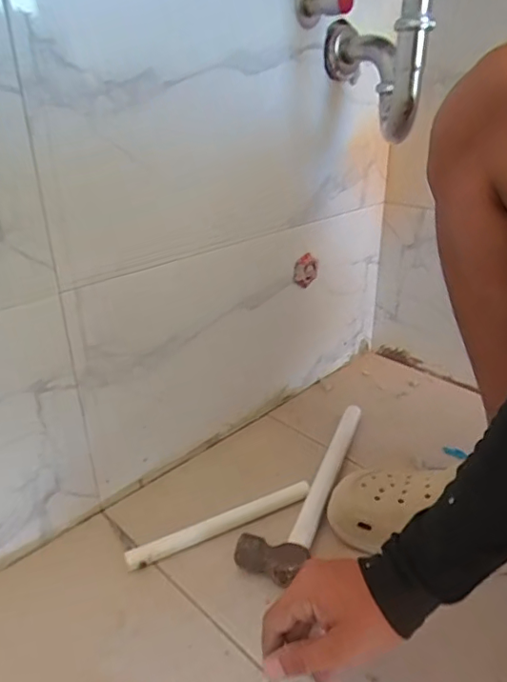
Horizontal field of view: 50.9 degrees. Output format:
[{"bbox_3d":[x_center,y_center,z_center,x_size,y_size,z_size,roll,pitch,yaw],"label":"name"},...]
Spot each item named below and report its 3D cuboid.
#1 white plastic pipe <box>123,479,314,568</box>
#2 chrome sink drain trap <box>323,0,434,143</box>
[{"bbox_3d":[-0.037,0.220,0.642,0.233,0.021,0.019,-15,30,-24],"label":"white plastic pipe"},{"bbox_3d":[0.138,-0.369,0.649,0.086,0.199,0.220,-3,25,-2],"label":"chrome sink drain trap"}]

